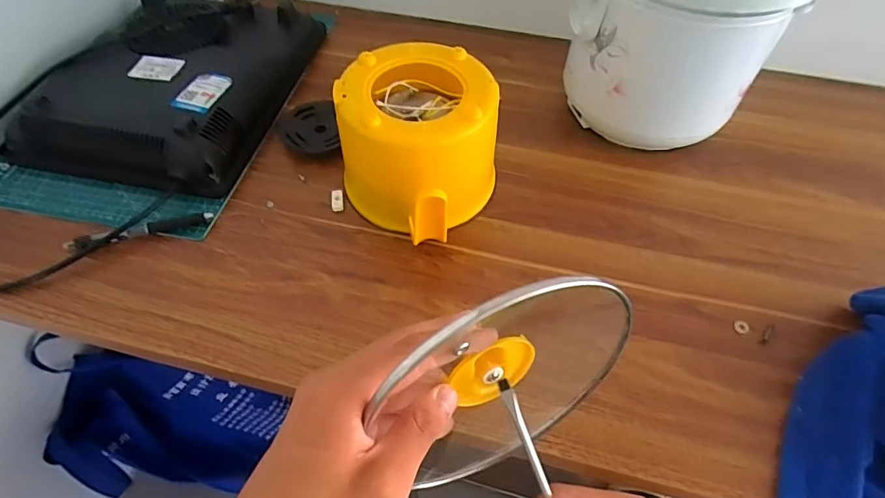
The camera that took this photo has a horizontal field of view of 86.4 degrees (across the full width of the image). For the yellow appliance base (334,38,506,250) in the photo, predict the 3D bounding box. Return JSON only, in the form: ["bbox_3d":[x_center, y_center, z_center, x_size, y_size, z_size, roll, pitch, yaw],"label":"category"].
[{"bbox_3d":[-0.023,-0.108,0.485,0.149,0.127,0.146,1,53,-1],"label":"yellow appliance base"}]

